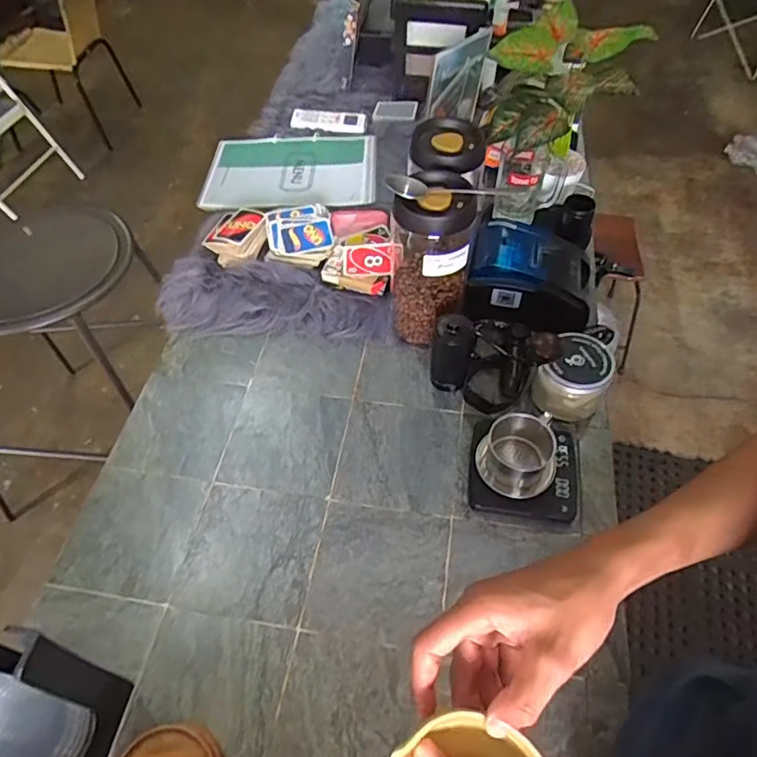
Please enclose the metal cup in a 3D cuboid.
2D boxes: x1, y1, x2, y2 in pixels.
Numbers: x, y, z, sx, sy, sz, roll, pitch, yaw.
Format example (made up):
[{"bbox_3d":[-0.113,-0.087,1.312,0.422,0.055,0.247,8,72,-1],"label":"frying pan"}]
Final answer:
[{"bbox_3d":[0.162,0.087,0.655,0.085,0.067,0.087,-1,53,1],"label":"metal cup"}]

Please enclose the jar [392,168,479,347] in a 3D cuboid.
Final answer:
[{"bbox_3d":[0.070,-0.154,0.737,0.090,0.213,0.105,6,54,6],"label":"jar"}]

